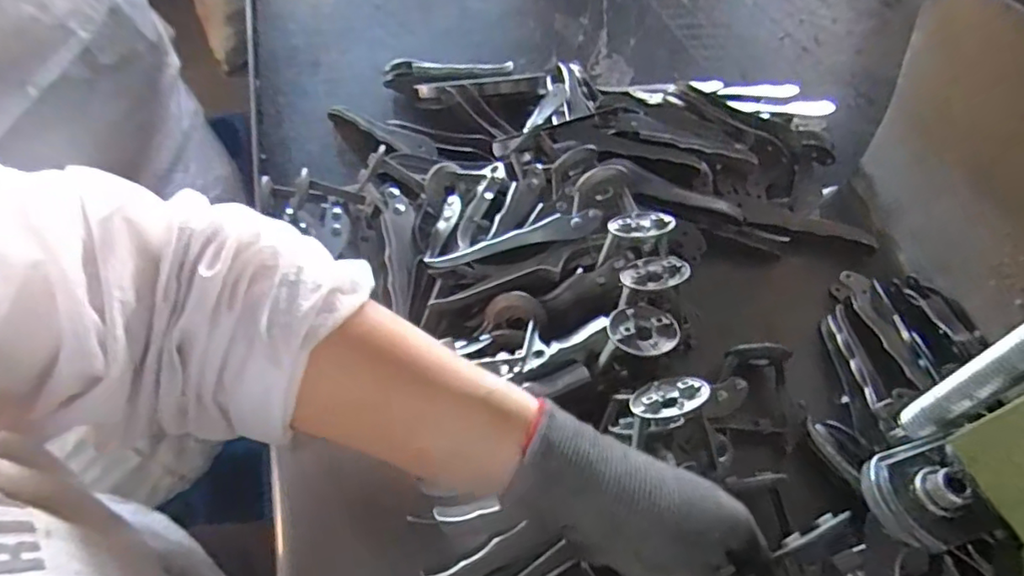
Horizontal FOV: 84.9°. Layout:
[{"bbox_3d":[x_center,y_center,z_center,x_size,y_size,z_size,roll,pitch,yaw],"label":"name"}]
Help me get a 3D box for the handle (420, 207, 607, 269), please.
[{"bbox_3d":[0.002,-0.034,0.398,0.126,0.013,0.021,-10,55,-9],"label":"handle"}]

